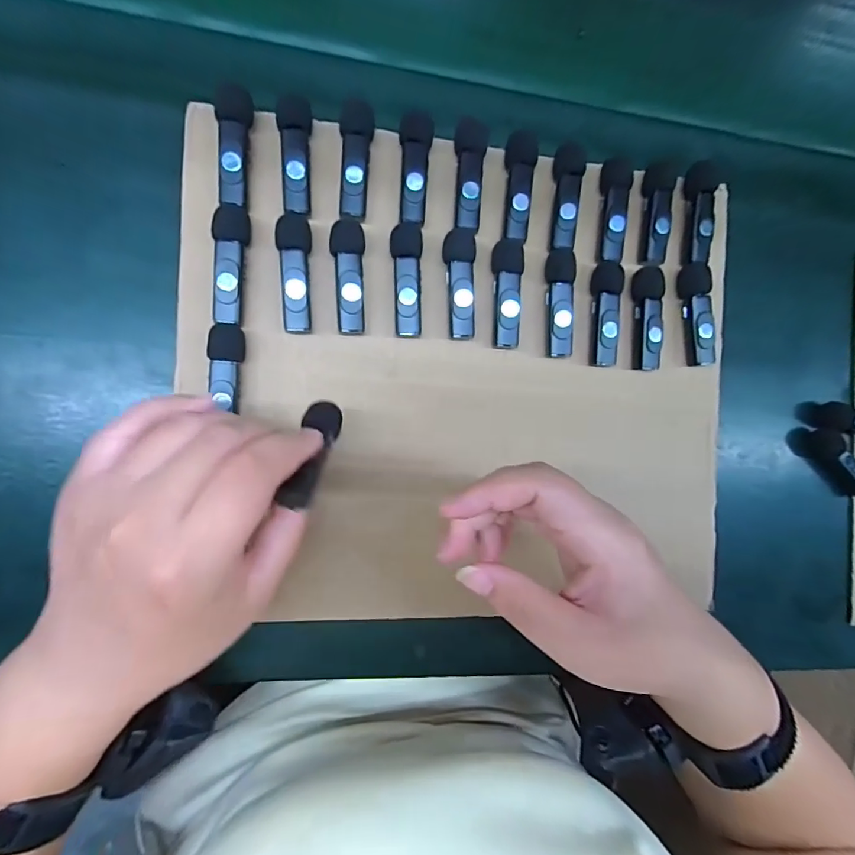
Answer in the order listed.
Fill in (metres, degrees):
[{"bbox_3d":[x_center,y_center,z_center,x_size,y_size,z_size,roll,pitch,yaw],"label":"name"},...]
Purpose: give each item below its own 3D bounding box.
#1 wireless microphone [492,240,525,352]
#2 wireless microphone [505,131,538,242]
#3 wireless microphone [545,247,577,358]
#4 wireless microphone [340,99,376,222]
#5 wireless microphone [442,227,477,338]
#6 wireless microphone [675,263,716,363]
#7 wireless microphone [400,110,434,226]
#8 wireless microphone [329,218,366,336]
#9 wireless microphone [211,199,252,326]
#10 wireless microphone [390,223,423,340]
[{"bbox_3d":[0.049,-0.082,0.287,0.018,0.015,0.064,4,89,-8],"label":"wireless microphone"},{"bbox_3d":[0.057,-0.147,0.286,0.018,0.013,0.064,-1,89,-8],"label":"wireless microphone"},{"bbox_3d":[0.083,-0.078,0.291,0.017,0.012,0.065,0,89,-8],"label":"wireless microphone"},{"bbox_3d":[-0.042,-0.154,0.272,0.018,0.016,0.065,6,88,-8],"label":"wireless microphone"},{"bbox_3d":[0.019,-0.086,0.282,0.019,0.014,0.064,1,89,-8],"label":"wireless microphone"},{"bbox_3d":[0.179,-0.075,0.308,0.016,0.014,0.066,-5,90,-8],"label":"wireless microphone"},{"bbox_3d":[-0.008,-0.153,0.277,0.019,0.013,0.063,6,88,-8],"label":"wireless microphone"},{"bbox_3d":[-0.046,-0.087,0.274,0.019,0.017,0.064,1,89,-8],"label":"wireless microphone"},{"bbox_3d":[-0.110,-0.091,0.260,0.017,0.010,0.065,3,89,-8],"label":"wireless microphone"},{"bbox_3d":[-0.013,-0.087,0.278,0.018,0.018,0.064,1,89,-8],"label":"wireless microphone"}]

